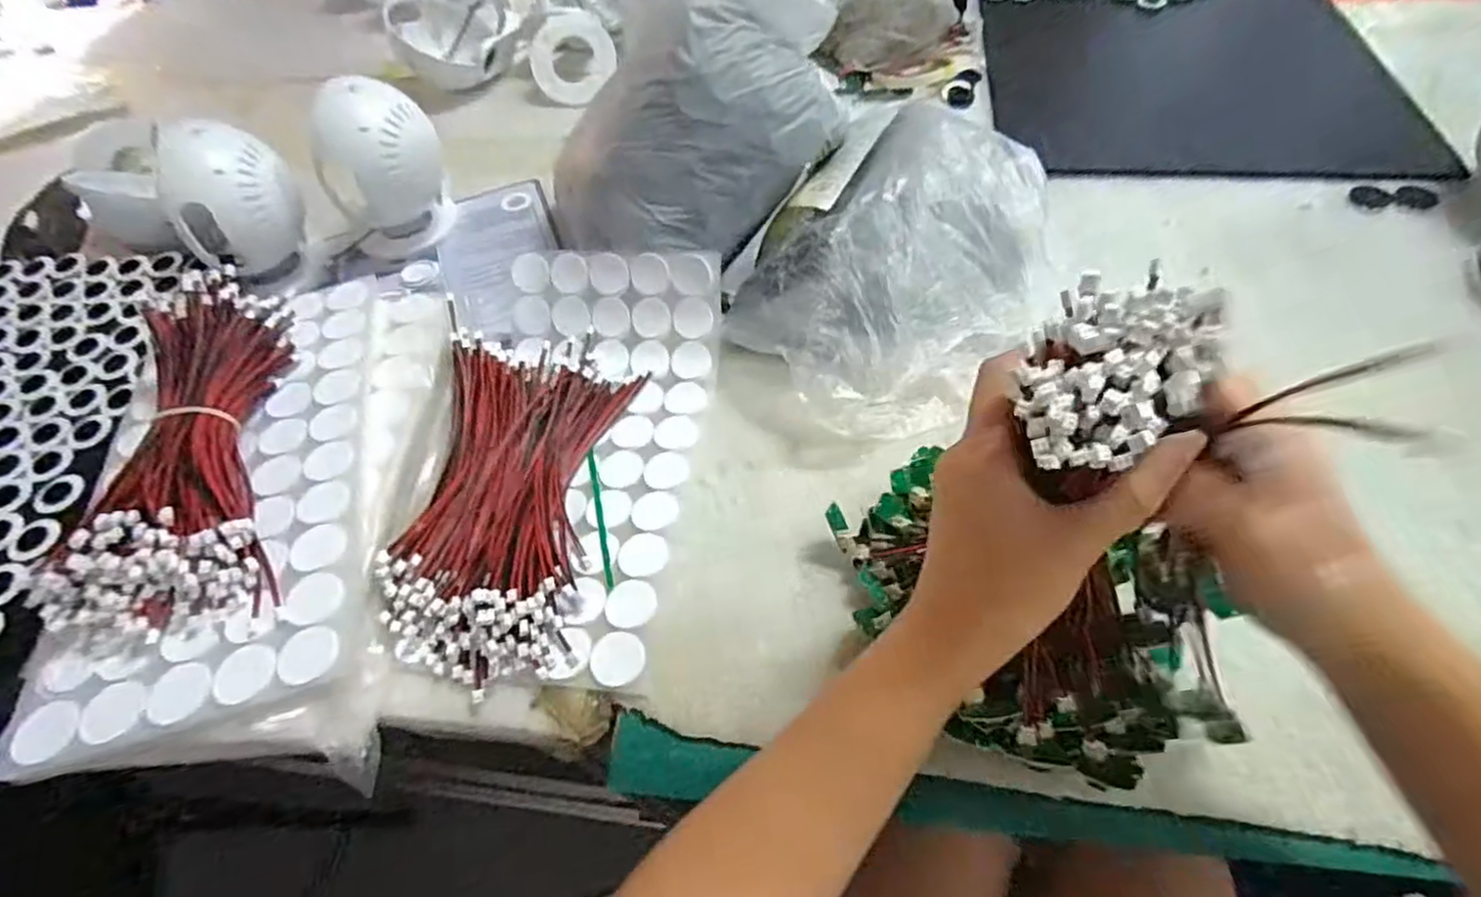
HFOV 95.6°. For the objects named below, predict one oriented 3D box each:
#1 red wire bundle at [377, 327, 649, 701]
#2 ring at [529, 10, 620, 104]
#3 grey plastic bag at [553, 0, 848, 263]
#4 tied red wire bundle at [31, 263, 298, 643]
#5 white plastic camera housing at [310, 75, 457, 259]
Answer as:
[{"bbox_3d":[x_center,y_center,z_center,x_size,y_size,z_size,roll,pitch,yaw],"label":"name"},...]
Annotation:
[{"bbox_3d":[-0.142,0.021,0.431,0.123,0.026,0.241,-3,54,4],"label":"red wire bundle"},{"bbox_3d":[-0.189,-0.438,0.751,0.098,0.094,0.020,26,17,1],"label":"ring"},{"bbox_3d":[-0.032,-0.242,0.504,0.225,0.153,0.148,-40,60,-21],"label":"grey plastic bag"},{"bbox_3d":[-0.324,-0.006,0.399,0.107,0.055,0.233,-12,54,-3],"label":"tied red wire bundle"},{"bbox_3d":[-0.297,-0.229,0.566,0.094,0.141,0.080,-27,56,-13],"label":"white plastic camera housing"}]

